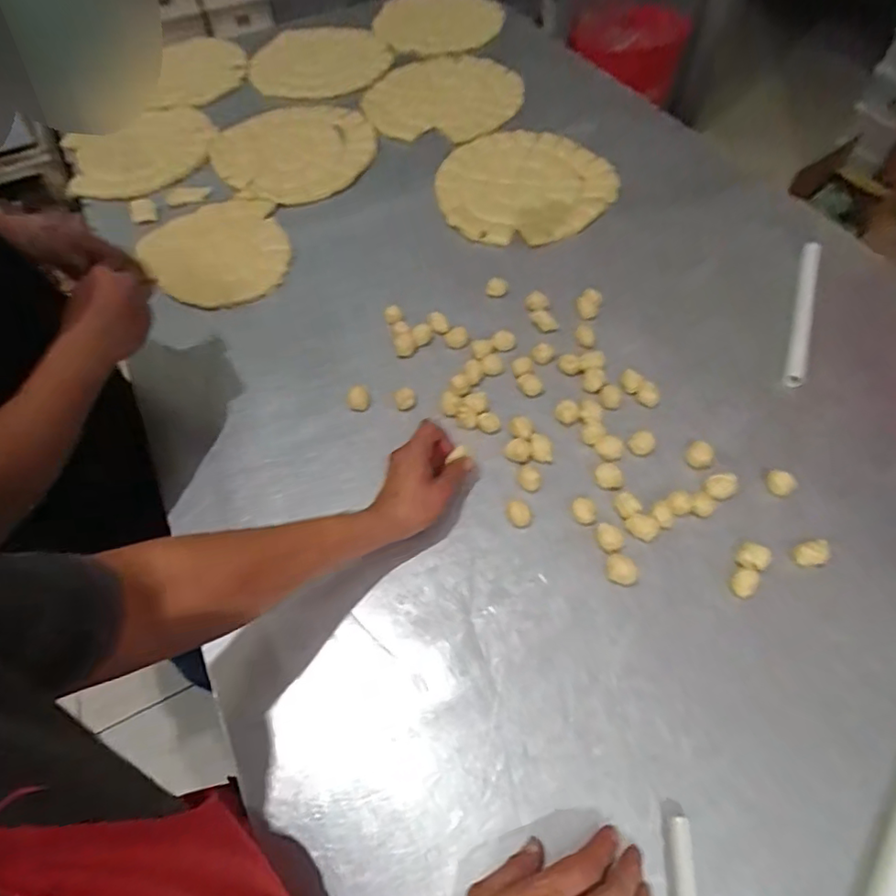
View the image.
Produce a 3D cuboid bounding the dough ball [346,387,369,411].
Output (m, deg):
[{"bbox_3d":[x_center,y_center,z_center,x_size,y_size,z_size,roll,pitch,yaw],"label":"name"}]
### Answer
[{"bbox_3d":[-0.119,-0.065,0.754,0.030,0.020,0.026,-1,57,2],"label":"dough ball"}]

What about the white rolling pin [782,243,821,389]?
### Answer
[{"bbox_3d":[0.505,-0.193,0.809,0.028,0.020,0.286,19,60,14],"label":"white rolling pin"}]

